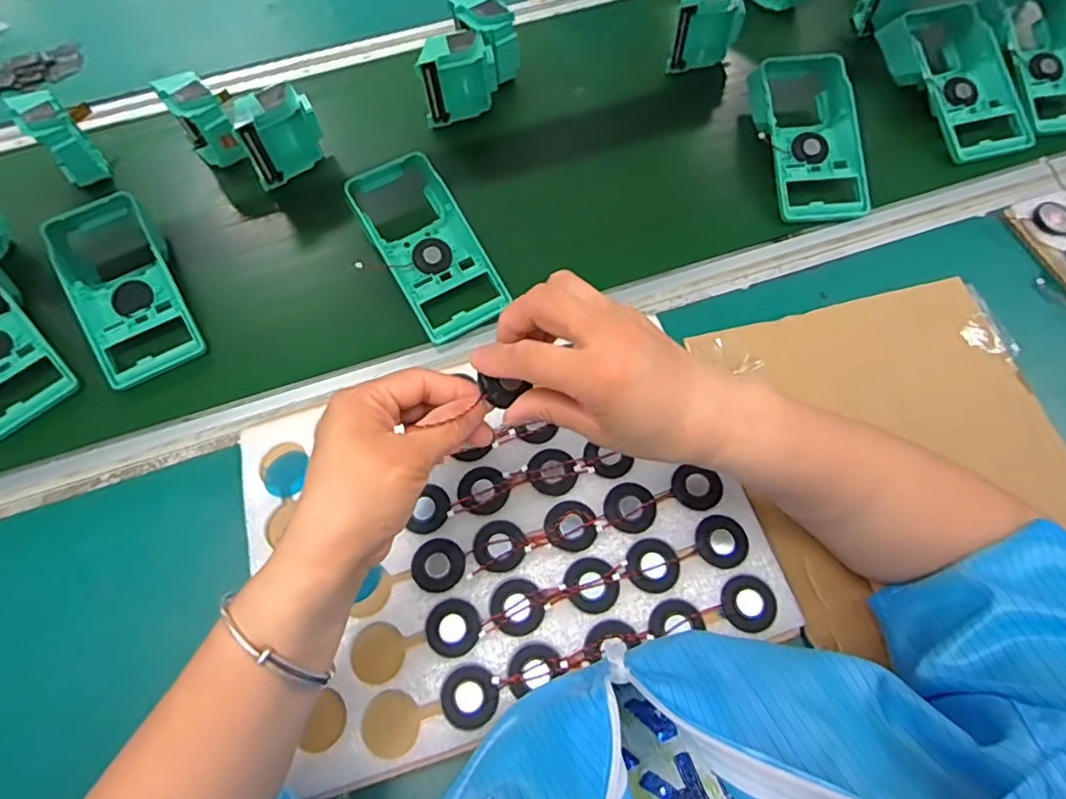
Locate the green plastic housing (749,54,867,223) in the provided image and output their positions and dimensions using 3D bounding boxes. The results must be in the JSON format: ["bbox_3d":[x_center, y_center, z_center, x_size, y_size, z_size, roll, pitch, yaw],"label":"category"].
[{"bbox_3d":[0.267,-0.252,0.562,0.093,0.055,0.170,-3,64,2],"label":"green plastic housing"}]

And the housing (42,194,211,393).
[{"bbox_3d":[-0.362,-0.105,0.515,0.085,0.049,0.182,-27,65,-10],"label":"housing"}]

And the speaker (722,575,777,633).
[{"bbox_3d":[0.134,0.126,0.364,0.032,0.004,0.032,-1,64,3],"label":"speaker"}]

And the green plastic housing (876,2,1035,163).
[{"bbox_3d":[0.431,-0.323,0.594,0.090,0.045,0.192,-13,64,-3],"label":"green plastic housing"}]

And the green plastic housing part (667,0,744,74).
[{"bbox_3d":[0.183,-0.401,0.629,0.074,0.079,0.034,-20,64,-6],"label":"green plastic housing part"}]

